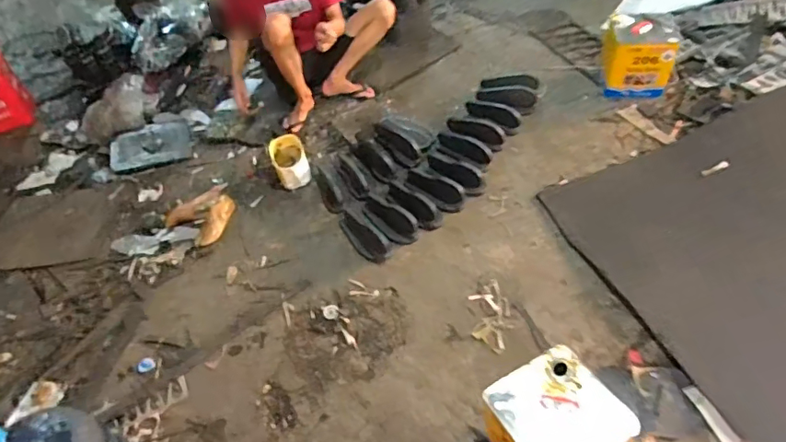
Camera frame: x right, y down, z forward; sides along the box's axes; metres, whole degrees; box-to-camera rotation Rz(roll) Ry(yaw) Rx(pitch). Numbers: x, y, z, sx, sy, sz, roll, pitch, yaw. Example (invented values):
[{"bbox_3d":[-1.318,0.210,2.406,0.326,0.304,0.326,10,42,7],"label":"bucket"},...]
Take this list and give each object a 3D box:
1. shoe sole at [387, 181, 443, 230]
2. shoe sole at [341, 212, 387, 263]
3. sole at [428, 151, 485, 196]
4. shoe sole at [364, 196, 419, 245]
[{"bbox_3d":[0.074,-0.064,1.844,0.086,0.025,0.266,-33,52,-18],"label":"shoe sole"},{"bbox_3d":[-0.109,0.053,1.806,0.082,0.016,0.245,-32,51,-17],"label":"shoe sole"},{"bbox_3d":[0.223,-0.185,1.906,0.096,0.049,0.278,-38,57,-22],"label":"sole"},{"bbox_3d":[-0.012,-0.012,1.826,0.117,0.018,0.258,-39,53,-22],"label":"shoe sole"}]

